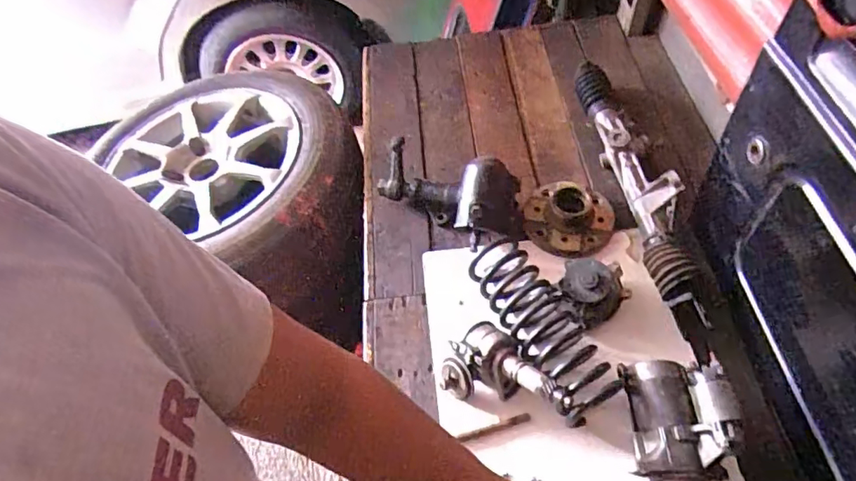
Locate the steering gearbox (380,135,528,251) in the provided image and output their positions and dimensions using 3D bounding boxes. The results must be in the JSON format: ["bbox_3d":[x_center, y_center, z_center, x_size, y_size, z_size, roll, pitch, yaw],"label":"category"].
[{"bbox_3d":[0.032,-0.073,0.876,0.243,0.113,0.105,17,58,28],"label":"steering gearbox"}]

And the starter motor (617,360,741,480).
[{"bbox_3d":[0.301,0.244,0.648,0.120,0.087,0.193,4,57,4],"label":"starter motor"}]

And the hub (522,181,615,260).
[{"bbox_3d":[0.229,-0.038,0.871,0.145,0.067,0.136,3,57,4],"label":"hub"}]

